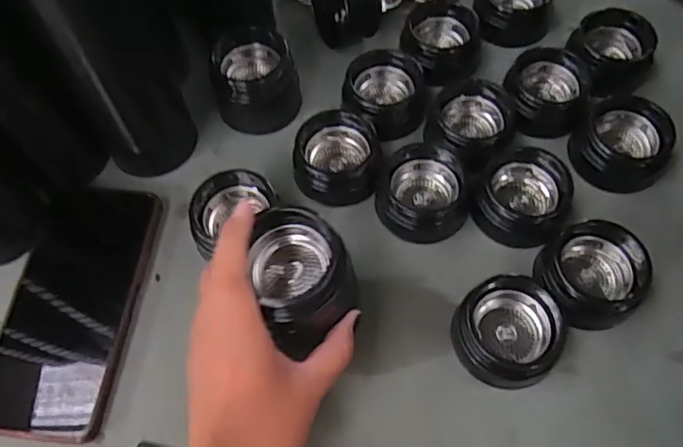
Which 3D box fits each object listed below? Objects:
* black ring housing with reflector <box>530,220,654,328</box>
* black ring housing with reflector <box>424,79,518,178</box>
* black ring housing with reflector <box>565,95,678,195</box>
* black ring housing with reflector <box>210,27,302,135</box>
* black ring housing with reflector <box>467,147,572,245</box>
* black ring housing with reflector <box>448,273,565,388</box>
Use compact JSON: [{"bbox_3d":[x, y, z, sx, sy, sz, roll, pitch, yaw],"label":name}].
[{"bbox_3d":[0.158,0.031,0.352,0.056,0.032,0.060,-1,65,1],"label":"black ring housing with reflector"},{"bbox_3d":[0.091,-0.073,0.403,0.065,0.027,0.063,-42,71,-17],"label":"black ring housing with reflector"},{"bbox_3d":[0.199,-0.059,0.392,0.062,0.026,0.067,-1,65,1],"label":"black ring housing with reflector"},{"bbox_3d":[-0.063,-0.108,0.411,0.064,0.057,0.058,-14,65,-5],"label":"black ring housing with reflector"},{"bbox_3d":[0.120,-0.018,0.374,0.060,0.035,0.056,-1,65,1],"label":"black ring housing with reflector"},{"bbox_3d":[0.103,0.064,0.339,0.067,0.030,0.061,-22,66,-9],"label":"black ring housing with reflector"}]

